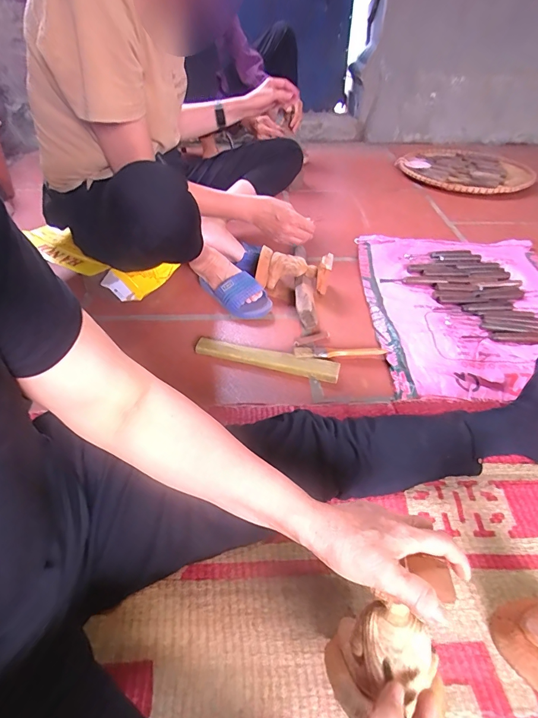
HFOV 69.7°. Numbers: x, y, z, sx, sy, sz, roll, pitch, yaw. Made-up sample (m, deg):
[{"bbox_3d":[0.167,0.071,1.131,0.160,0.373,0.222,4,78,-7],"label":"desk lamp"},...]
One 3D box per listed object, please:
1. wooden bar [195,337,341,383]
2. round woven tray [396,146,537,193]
[{"bbox_3d":[-0.006,-0.002,0.765,0.285,0.019,0.040,11,45,12],"label":"wooden bar"},{"bbox_3d":[0.782,-0.763,1.567,0.501,0.054,0.458,-1,44,1],"label":"round woven tray"}]

